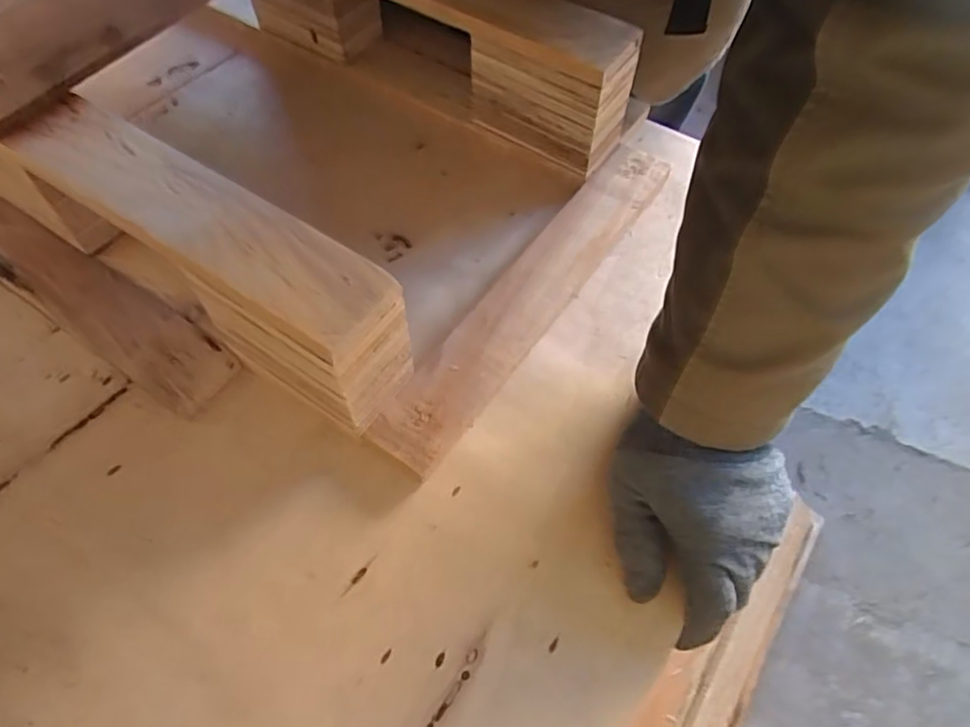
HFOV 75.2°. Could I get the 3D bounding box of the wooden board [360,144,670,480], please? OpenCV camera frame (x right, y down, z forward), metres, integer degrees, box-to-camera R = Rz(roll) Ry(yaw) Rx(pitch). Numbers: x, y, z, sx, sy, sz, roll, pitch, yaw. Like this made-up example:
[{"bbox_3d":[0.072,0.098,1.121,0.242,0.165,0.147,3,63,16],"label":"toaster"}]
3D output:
[{"bbox_3d":[0.040,-0.057,0.482,0.052,0.024,0.341,32,62,17],"label":"wooden board"}]

